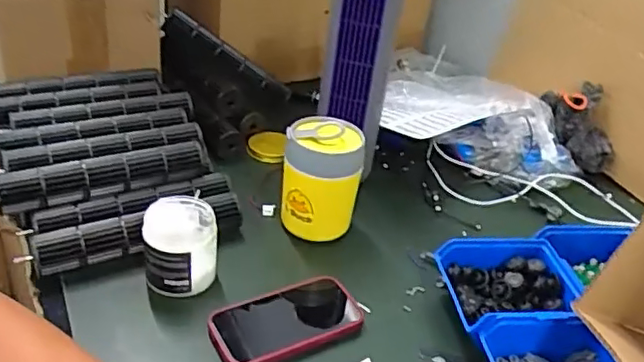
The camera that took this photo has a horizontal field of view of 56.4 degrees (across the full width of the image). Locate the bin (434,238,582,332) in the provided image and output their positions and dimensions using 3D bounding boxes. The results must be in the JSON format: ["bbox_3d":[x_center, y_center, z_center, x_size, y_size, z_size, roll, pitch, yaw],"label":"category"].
[{"bbox_3d":[0.202,0.123,0.640,0.143,0.069,0.125,4,33,-6],"label":"bin"}]

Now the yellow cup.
[{"bbox_3d":[-0.001,0.005,0.724,0.086,0.137,0.086,5,33,-4],"label":"yellow cup"}]

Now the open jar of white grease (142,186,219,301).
[{"bbox_3d":[-0.150,0.070,0.641,0.075,0.076,0.077,2,33,-8],"label":"open jar of white grease"}]

